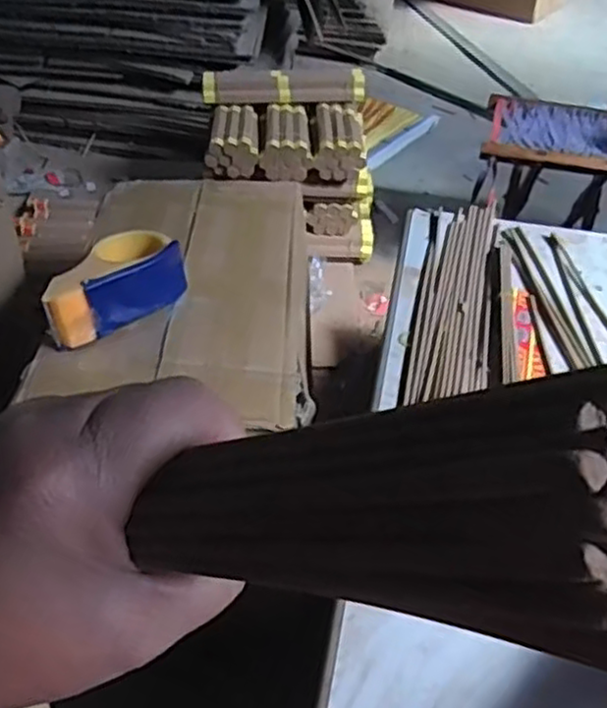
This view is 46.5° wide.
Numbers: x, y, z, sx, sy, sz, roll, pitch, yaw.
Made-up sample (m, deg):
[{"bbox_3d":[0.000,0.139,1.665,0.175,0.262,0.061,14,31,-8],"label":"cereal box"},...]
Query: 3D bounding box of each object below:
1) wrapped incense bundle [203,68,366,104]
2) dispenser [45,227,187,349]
[{"bbox_3d":[-0.038,-0.529,1.387,0.314,0.053,0.070,-6,44,-10],"label":"wrapped incense bundle"},{"bbox_3d":[-0.196,-0.069,0.716,0.154,0.058,0.087,-29,53,-29],"label":"dispenser"}]

